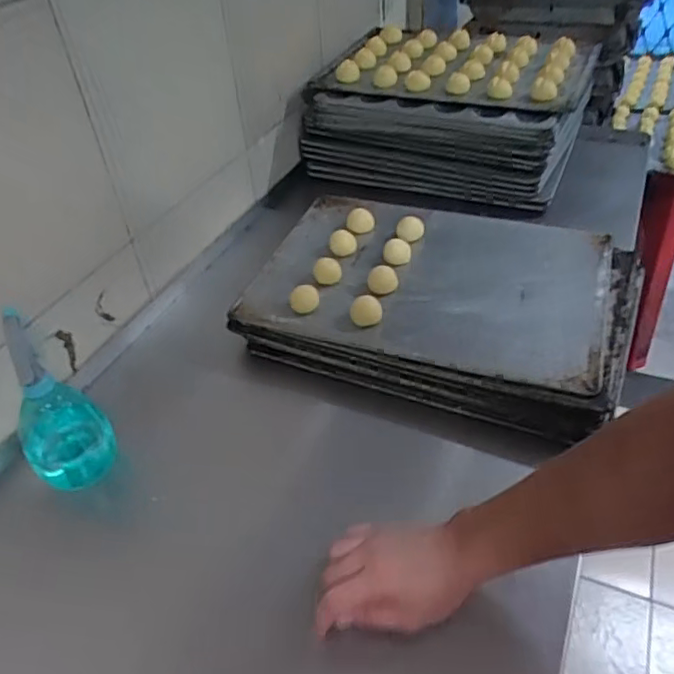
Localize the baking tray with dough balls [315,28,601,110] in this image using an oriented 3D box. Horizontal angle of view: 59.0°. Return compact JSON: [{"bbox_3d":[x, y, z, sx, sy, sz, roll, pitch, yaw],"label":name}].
[{"bbox_3d":[0.194,-0.517,1.109,0.517,0.063,0.384,14,45,21],"label":"baking tray with dough balls"}]

